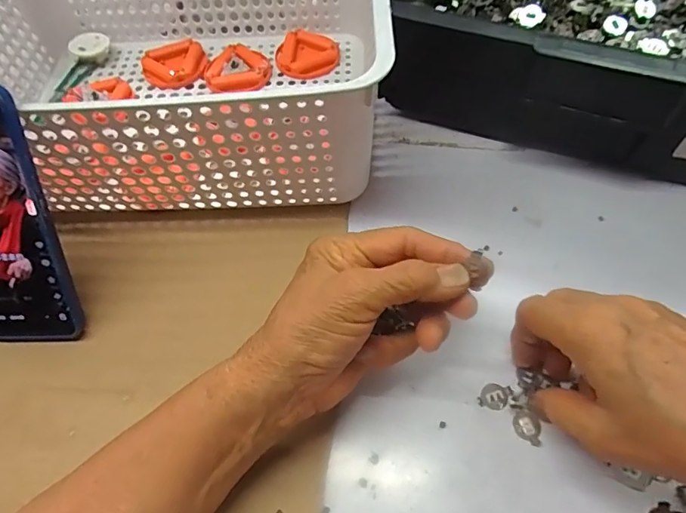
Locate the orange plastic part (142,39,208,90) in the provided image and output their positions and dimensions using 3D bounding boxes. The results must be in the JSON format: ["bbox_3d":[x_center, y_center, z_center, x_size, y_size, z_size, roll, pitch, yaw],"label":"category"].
[{"bbox_3d":[-0.167,-0.192,0.467,0.061,0.012,0.062,-2,57,4],"label":"orange plastic part"}]

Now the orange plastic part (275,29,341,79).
[{"bbox_3d":[-0.035,-0.201,0.463,0.060,0.010,0.064,-2,57,4],"label":"orange plastic part"}]

